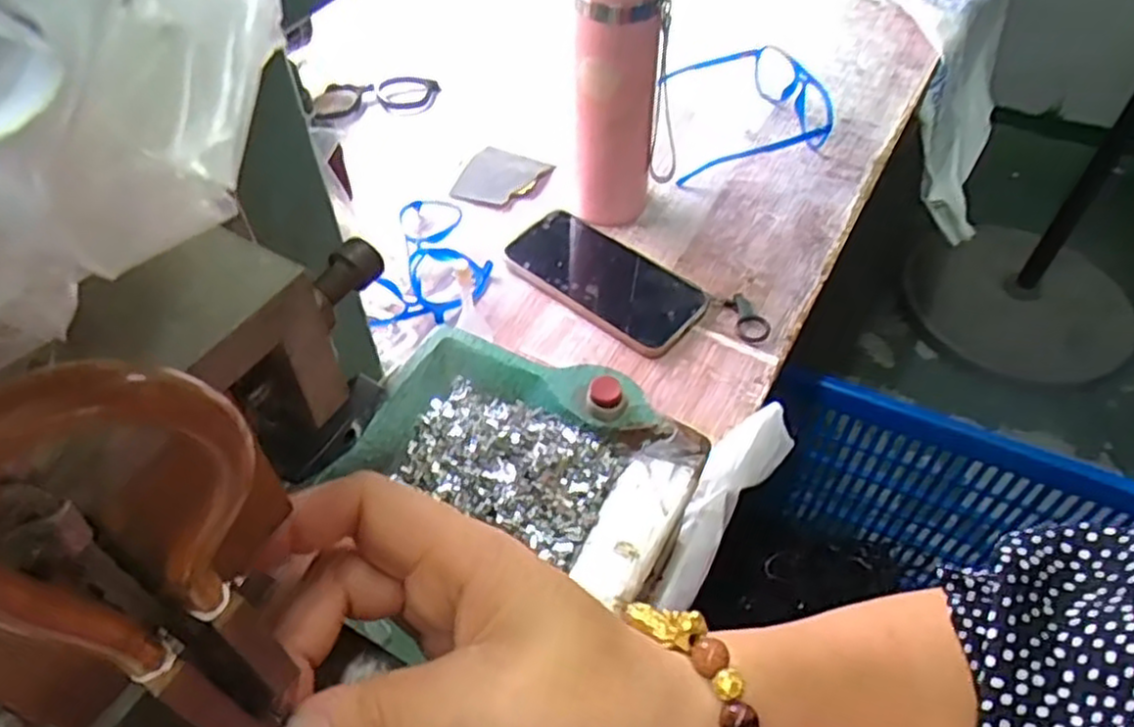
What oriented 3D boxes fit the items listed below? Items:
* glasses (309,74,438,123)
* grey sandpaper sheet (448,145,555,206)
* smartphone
[{"bbox_3d":[-0.195,-0.272,0.773,0.130,0.023,0.055,-17,53,-12],"label":"glasses"},{"bbox_3d":[-0.058,-0.166,0.674,0.066,0.018,0.065,18,54,15],"label":"grey sandpaper sheet"},{"bbox_3d":[0.029,-0.071,0.602,0.160,0.011,0.084,33,59,25],"label":"smartphone"}]

